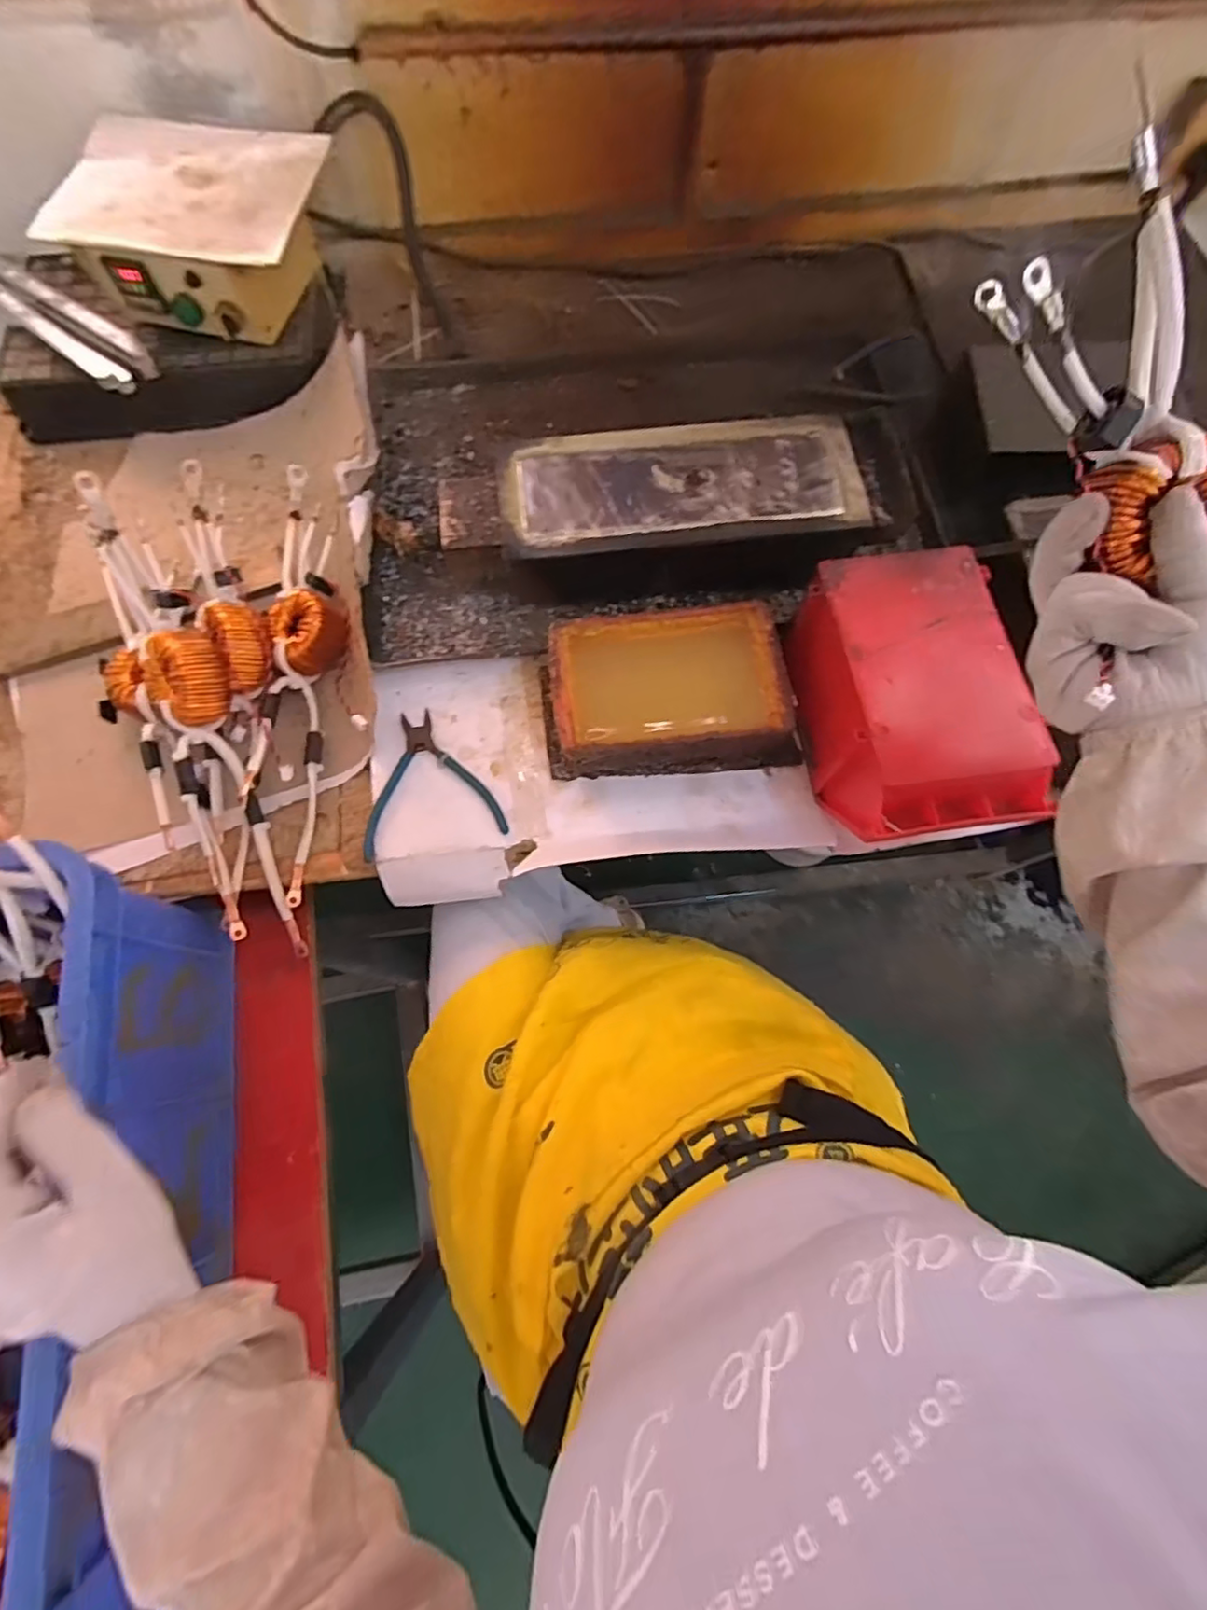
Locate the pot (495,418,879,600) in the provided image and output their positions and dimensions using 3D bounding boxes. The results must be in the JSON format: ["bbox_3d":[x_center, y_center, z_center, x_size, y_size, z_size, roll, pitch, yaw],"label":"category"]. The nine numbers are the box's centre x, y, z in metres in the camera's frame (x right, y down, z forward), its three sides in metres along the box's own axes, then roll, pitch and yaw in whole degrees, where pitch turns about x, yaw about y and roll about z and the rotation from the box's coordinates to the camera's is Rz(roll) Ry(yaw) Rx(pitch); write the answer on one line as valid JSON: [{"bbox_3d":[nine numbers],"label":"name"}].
[{"bbox_3d":[0.073,-0.287,0.632,0.340,0.087,0.163,-11,71,-4],"label":"pot"}]

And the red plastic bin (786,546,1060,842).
[{"bbox_3d":[0.255,-0.083,0.540,0.149,0.098,0.240,-7,71,-3],"label":"red plastic bin"}]

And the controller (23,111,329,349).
[{"bbox_3d":[-0.422,-0.613,0.679,0.239,0.090,0.193,8,71,2],"label":"controller"}]

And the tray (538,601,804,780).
[{"bbox_3d":[0.059,-0.102,0.578,0.228,0.062,0.138,-6,71,-3],"label":"tray"}]

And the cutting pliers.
[{"bbox_3d":[-0.162,-0.024,0.581,0.124,0.008,0.129,-12,71,-5],"label":"cutting pliers"}]

